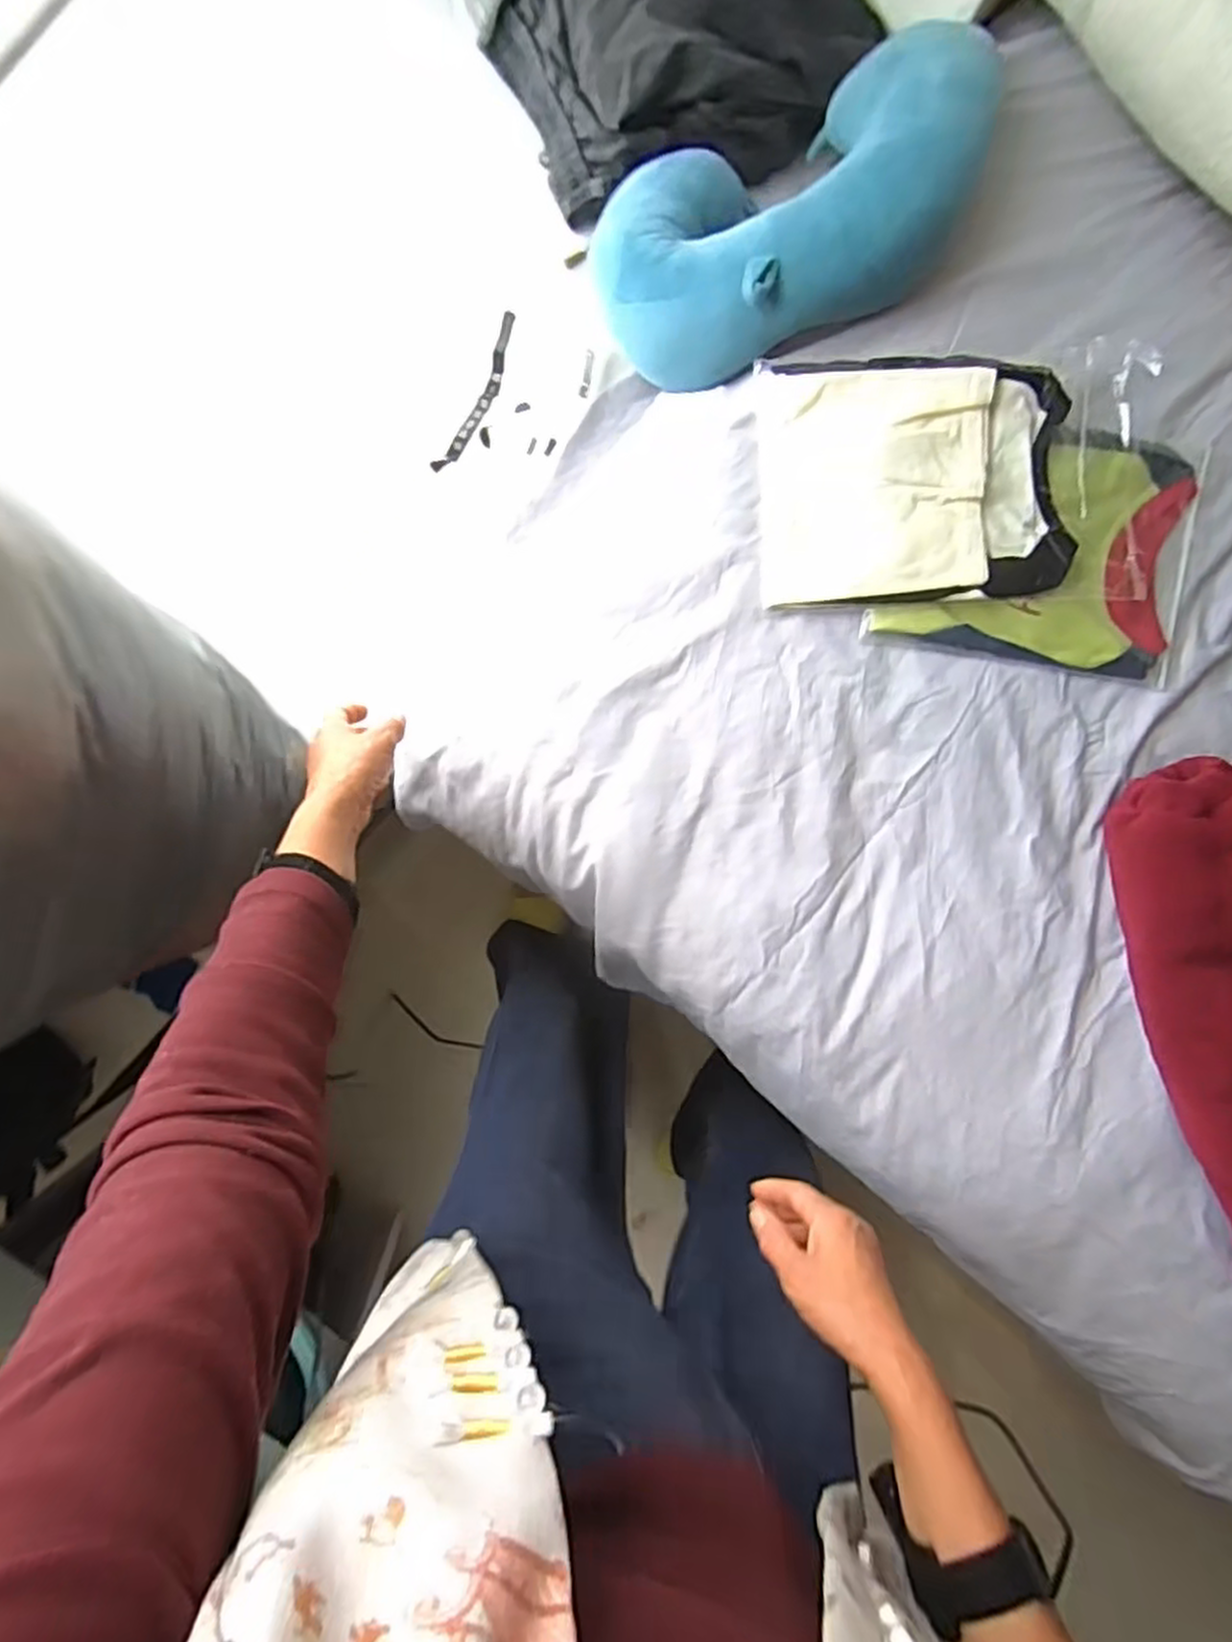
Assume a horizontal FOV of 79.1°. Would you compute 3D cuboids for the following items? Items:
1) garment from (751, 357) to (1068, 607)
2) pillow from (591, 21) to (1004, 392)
[{"bbox_3d":[0.253,-0.291,0.643,0.253,0.037,0.196,-2,96,-4],"label":"garment"},{"bbox_3d":[0.155,-0.521,0.643,0.345,0.100,0.225,-20,62,18],"label":"pillow"}]

